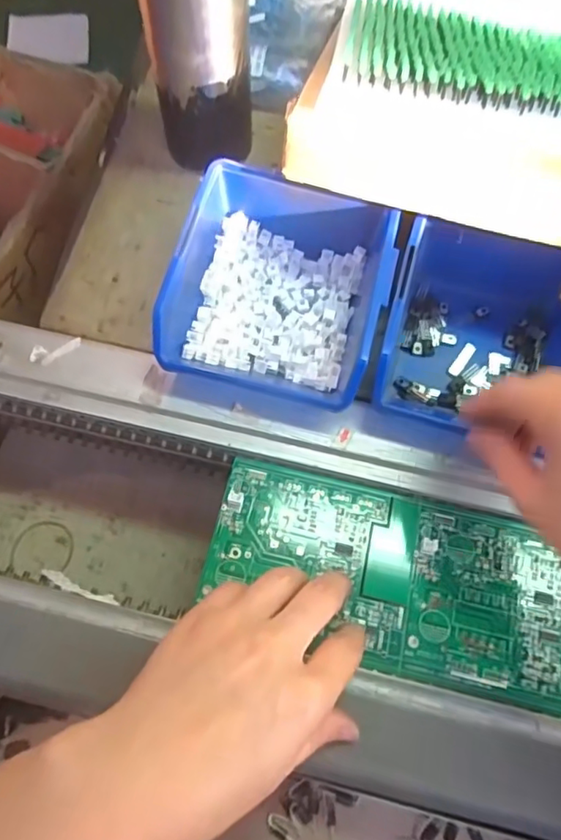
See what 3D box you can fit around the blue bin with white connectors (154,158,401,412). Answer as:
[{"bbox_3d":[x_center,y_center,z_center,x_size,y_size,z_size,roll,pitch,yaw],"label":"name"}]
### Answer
[{"bbox_3d":[0.001,-0.083,0.344,0.123,0.058,0.144,10,65,2],"label":"blue bin with white connectors"}]

